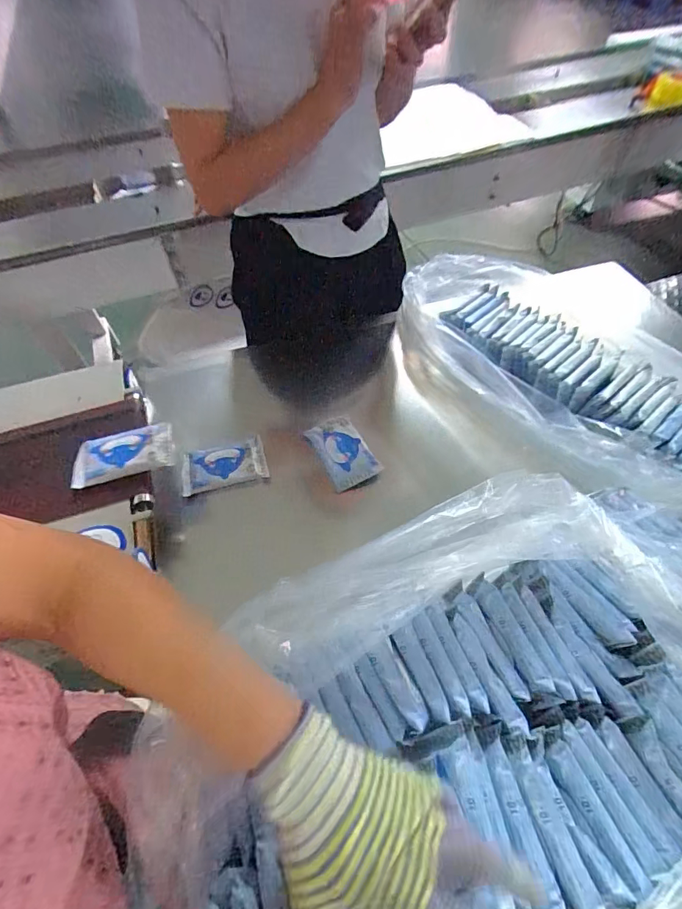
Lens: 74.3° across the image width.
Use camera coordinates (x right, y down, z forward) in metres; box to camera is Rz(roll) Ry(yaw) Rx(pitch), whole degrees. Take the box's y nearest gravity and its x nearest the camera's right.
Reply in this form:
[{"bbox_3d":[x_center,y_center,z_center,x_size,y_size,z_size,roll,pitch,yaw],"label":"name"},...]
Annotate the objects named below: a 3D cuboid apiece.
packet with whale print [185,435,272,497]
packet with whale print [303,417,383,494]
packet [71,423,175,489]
[{"bbox_3d":[-0.195,0.015,0.749,0.136,0.023,0.081,-13,55,-7],"label":"packet with whale print"},{"bbox_3d":[0.002,-0.005,0.766,0.081,0.029,0.128,-22,57,-14],"label":"packet with whale print"},{"bbox_3d":[-0.320,-0.002,0.662,0.139,0.014,0.082,-15,55,-9],"label":"packet"}]

